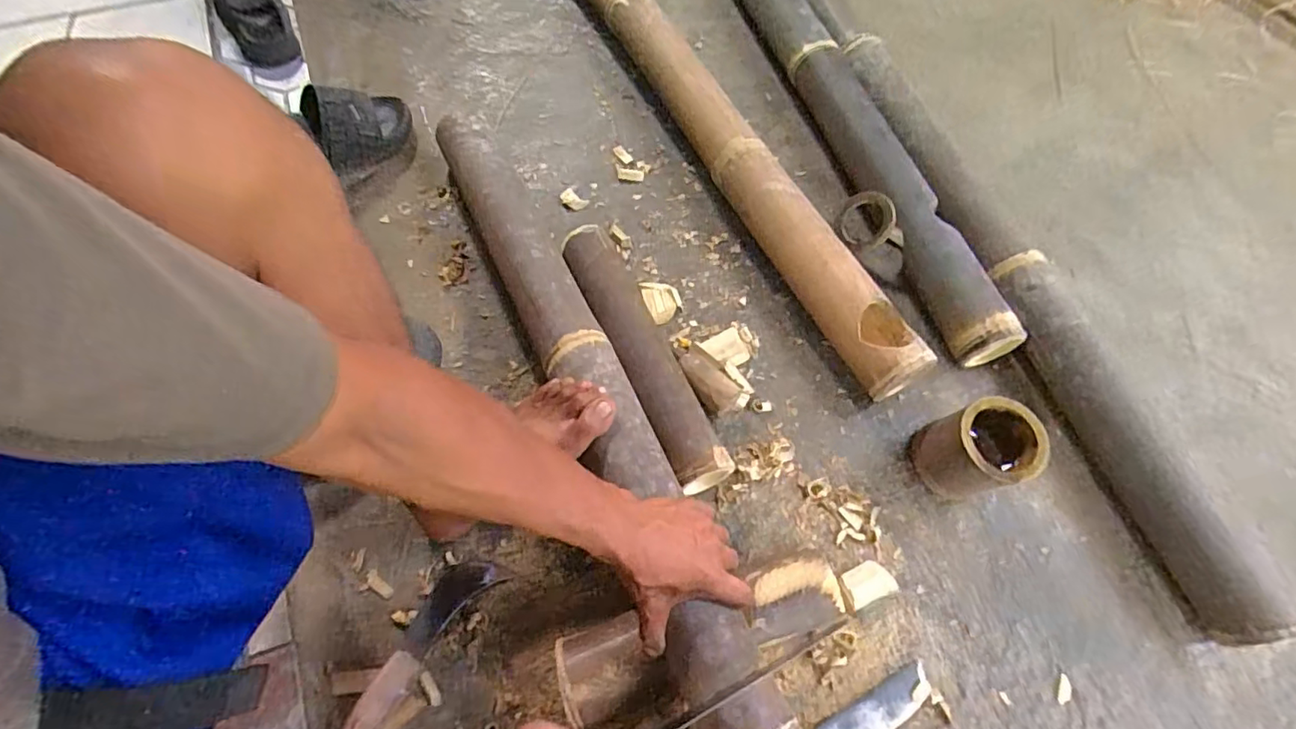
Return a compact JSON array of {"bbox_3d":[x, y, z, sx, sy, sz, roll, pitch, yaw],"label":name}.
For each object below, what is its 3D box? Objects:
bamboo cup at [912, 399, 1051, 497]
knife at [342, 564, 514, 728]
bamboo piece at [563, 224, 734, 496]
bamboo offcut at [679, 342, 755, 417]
[{"bbox_3d":[0.356,0.094,0.626,0.086,0.115,0.092,0,65,-1],"label":"bamboo cup"},{"bbox_3d":[-0.230,0.295,0.554,0.055,0.032,0.237,22,47,13],"label":"knife"},{"bbox_3d":[-0.015,-0.019,0.698,0.072,0.079,0.365,-24,68,-12],"label":"bamboo piece"},{"bbox_3d":[0.075,0.014,0.698,0.065,0.037,0.104,-39,71,-17],"label":"bamboo offcut"}]

